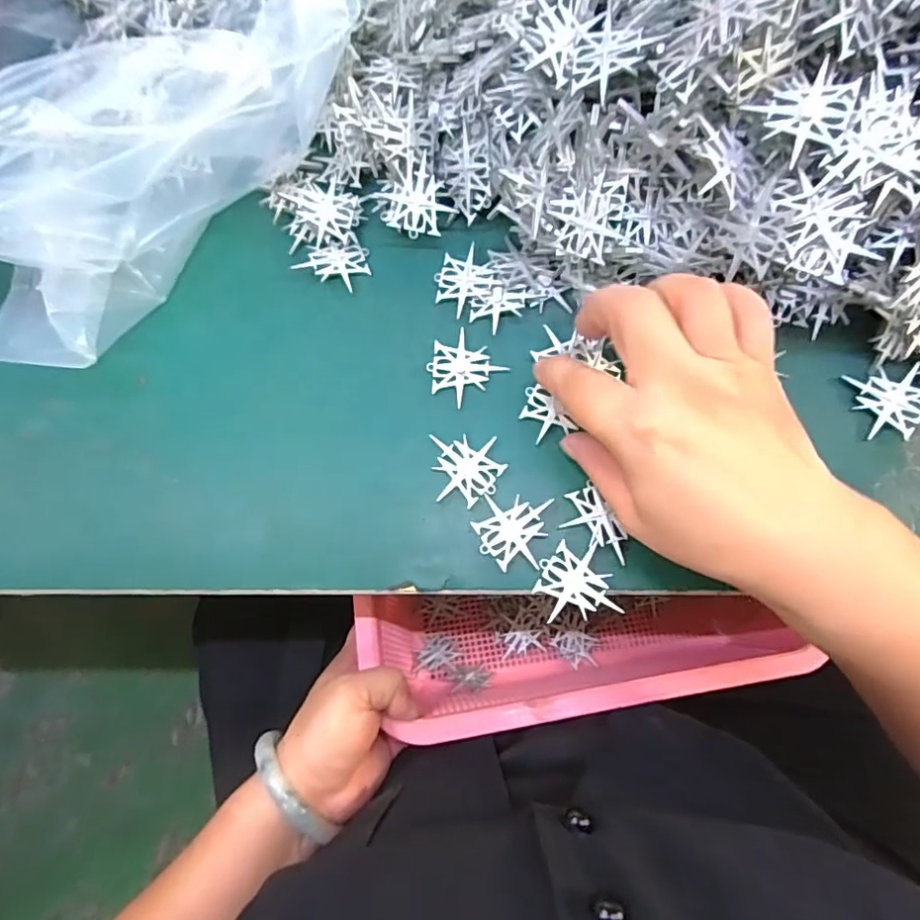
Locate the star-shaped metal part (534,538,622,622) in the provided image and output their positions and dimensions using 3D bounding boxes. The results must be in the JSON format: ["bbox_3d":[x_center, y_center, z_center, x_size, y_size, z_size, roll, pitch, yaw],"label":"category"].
[{"bbox_3d":[0.053,0.056,0.257,0.034,0.006,0.034,-16,79,1],"label":"star-shaped metal part"}]

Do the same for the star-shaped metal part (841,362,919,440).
[{"bbox_3d":[0.211,-0.028,0.270,0.032,0.007,0.033,-11,79,2],"label":"star-shaped metal part"}]

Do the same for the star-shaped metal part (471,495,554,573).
[{"bbox_3d":[0.024,0.034,0.265,0.033,0.004,0.033,6,78,6],"label":"star-shaped metal part"}]

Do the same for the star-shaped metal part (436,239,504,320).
[{"bbox_3d":[0.001,-0.096,0.295,0.036,0.004,0.032,-33,77,4],"label":"star-shaped metal part"}]

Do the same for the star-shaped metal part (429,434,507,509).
[{"bbox_3d":[0.004,0.004,0.273,0.033,0.004,0.034,-10,79,2],"label":"star-shaped metal part"}]

